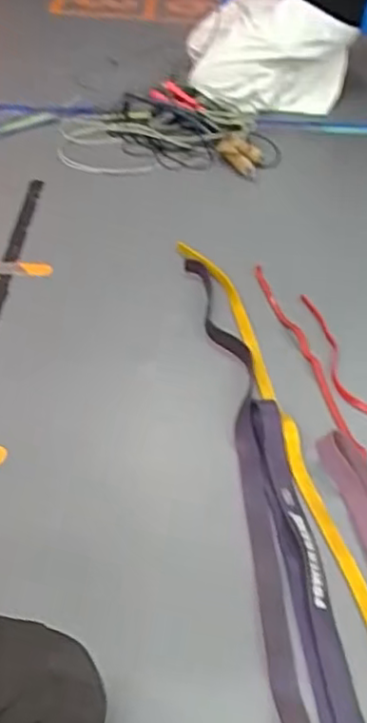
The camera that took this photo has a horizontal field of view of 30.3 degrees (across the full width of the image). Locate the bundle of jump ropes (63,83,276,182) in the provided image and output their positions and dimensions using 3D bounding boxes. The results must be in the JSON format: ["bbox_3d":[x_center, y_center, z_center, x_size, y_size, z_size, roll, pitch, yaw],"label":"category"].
[{"bbox_3d":[-0.046,-0.623,1.822,0.551,0.122,0.367,-4,42,-8],"label":"bundle of jump ropes"}]

